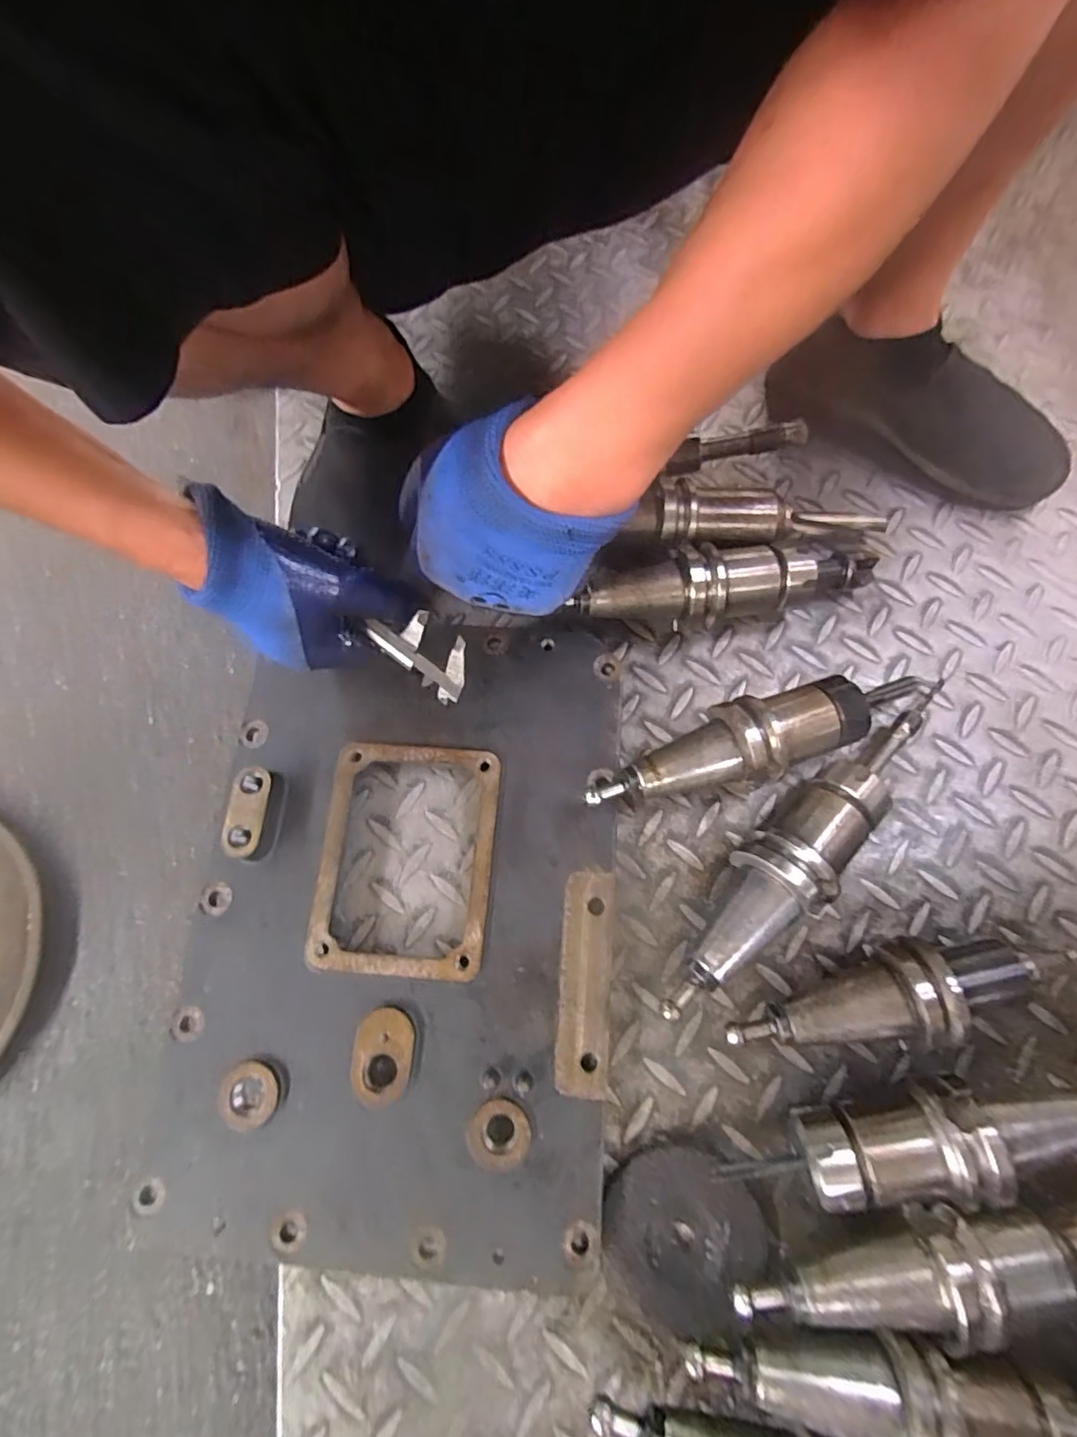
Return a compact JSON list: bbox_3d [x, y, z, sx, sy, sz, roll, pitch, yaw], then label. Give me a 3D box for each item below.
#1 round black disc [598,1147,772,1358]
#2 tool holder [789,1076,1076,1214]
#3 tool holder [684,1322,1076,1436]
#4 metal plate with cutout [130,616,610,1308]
[{"bbox_3d":[0.082,0.300,0.341,0.091,0.016,0.086,0,72,1],"label":"round black disc"},{"bbox_3d":[0.241,0.234,0.334,0.187,0.064,0.053,-12,72,-2],"label":"tool holder"},{"bbox_3d":[0.178,0.345,0.304,0.182,0.055,0.053,11,73,5],"label":"tool holder"},{"bbox_3d":[-0.088,0.114,0.390,0.271,0.037,0.403,4,72,3],"label":"metal plate with cutout"}]

